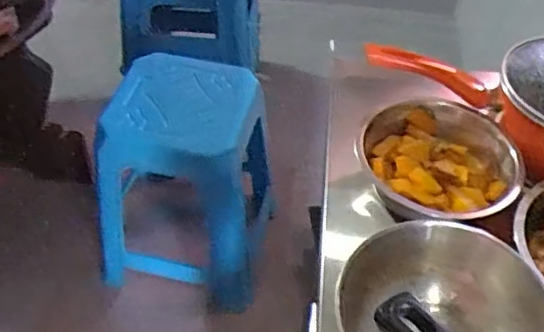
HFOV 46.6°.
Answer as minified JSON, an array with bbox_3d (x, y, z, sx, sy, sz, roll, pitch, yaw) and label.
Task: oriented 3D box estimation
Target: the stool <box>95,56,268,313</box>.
[{"bbox_3d":[-0.184,0.047,1.417,0.339,0.486,0.316,11,47,4],"label":"stool"}]

